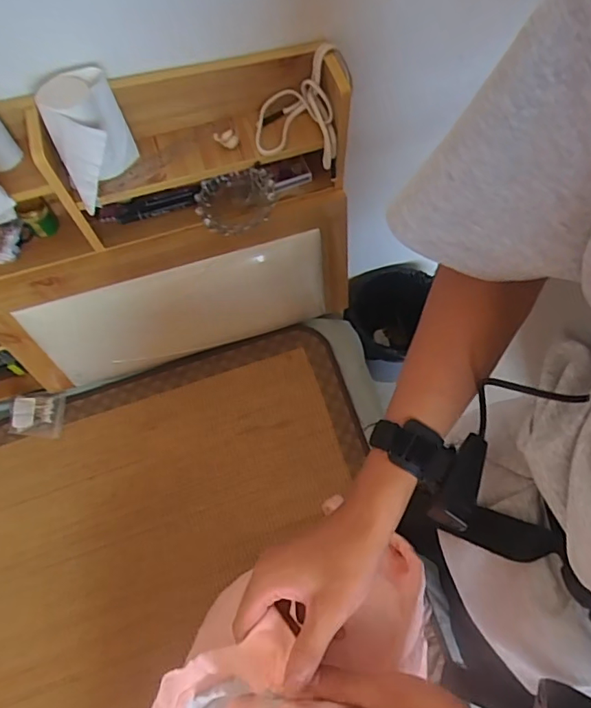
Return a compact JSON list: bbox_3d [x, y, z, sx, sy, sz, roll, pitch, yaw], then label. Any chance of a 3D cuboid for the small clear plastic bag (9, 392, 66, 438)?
[{"bbox_3d":[-0.515,0.121,1.009,0.103,0.026,0.085,-2,67,2],"label":"small clear plastic bag"}]

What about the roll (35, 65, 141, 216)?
[{"bbox_3d":[-0.267,-0.281,0.671,0.098,0.129,0.085,-24,68,-8],"label":"roll"}]

